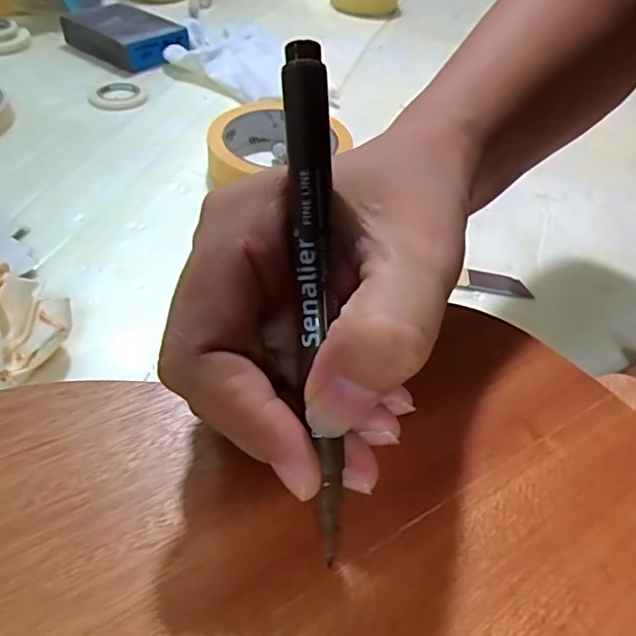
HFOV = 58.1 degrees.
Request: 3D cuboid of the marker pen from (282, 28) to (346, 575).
[{"bbox_3d":[0.000,-0.005,0.135,0.010,0.012,0.116,-3,88,-9],"label":"marker pen"}]

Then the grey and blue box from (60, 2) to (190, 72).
[{"bbox_3d":[-0.180,-0.268,0.540,0.107,0.029,0.066,32,50,23],"label":"grey and blue box"}]

